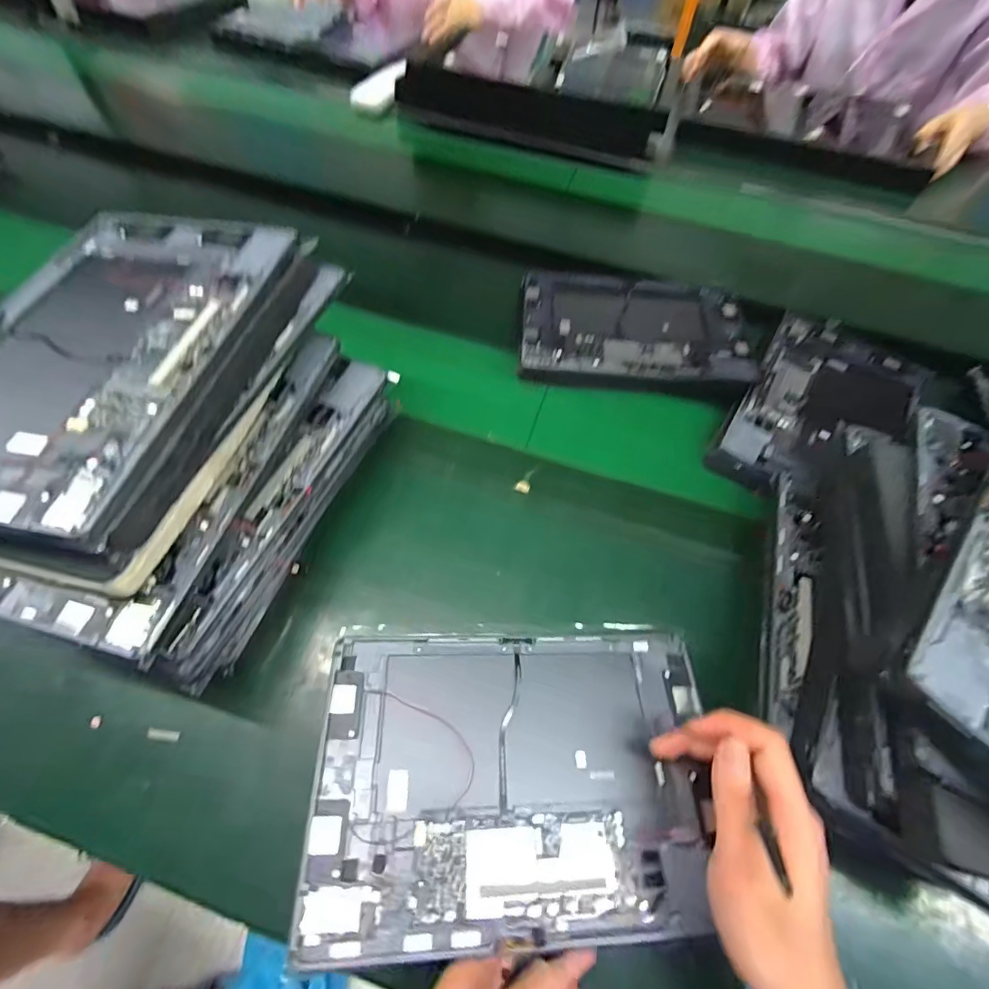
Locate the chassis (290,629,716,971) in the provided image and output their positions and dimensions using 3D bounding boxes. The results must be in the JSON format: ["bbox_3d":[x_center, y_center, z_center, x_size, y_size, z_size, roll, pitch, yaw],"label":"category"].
[{"bbox_3d":[0.017,0.173,0.298,0.246,0.007,0.167,1,54,-7],"label":"chassis"}]

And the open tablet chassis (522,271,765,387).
[{"bbox_3d":[0.161,-0.194,0.543,0.257,0.013,0.177,5,58,-1],"label":"open tablet chassis"}]

